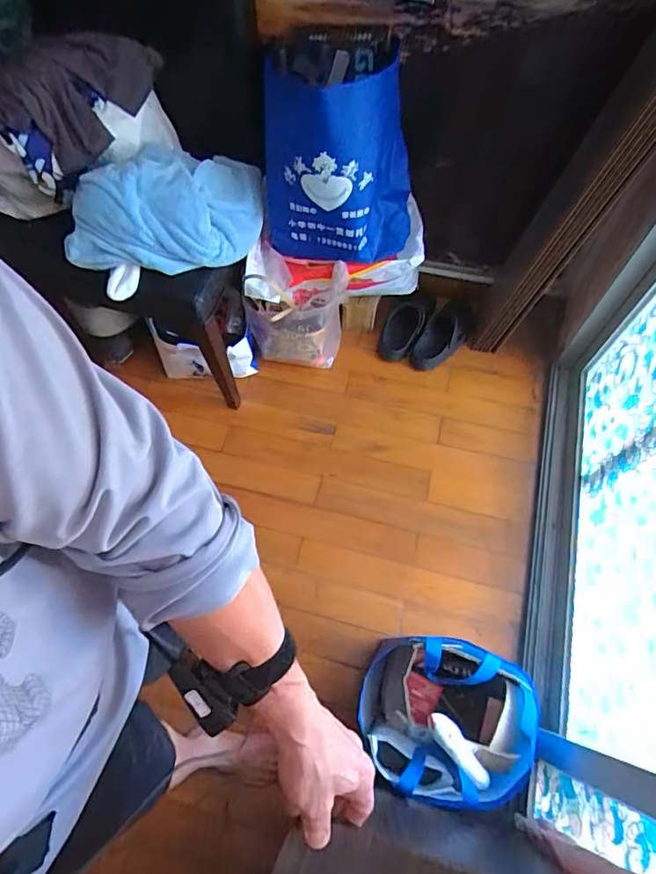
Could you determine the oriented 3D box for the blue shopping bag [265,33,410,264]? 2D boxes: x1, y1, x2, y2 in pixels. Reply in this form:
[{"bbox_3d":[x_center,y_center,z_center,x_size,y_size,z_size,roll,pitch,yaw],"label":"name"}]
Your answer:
[{"bbox_3d":[0.011,-0.563,1.010,0.313,0.443,0.107,17,68,8],"label":"blue shopping bag"}]

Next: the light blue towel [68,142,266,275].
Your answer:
[{"bbox_3d":[-0.353,-0.507,1.061,0.387,0.171,0.290,3,67,2],"label":"light blue towel"}]

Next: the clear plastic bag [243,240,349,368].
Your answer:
[{"bbox_3d":[-0.085,-0.312,1.352,0.243,0.400,0.113,18,68,9],"label":"clear plastic bag"}]

